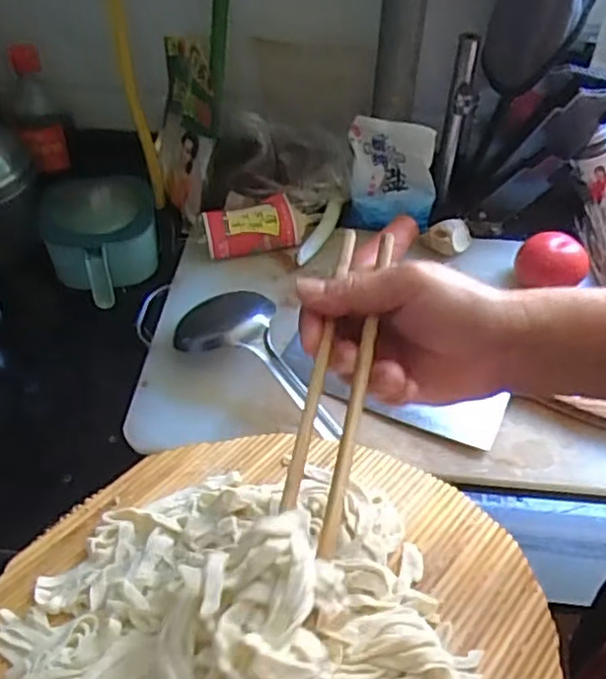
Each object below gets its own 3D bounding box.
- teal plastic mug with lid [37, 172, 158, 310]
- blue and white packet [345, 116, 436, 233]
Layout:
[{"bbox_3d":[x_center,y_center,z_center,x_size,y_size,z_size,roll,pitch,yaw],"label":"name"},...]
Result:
[{"bbox_3d":[-0.229,-0.120,0.800,0.128,0.076,0.146,-16,49,-16],"label":"teal plastic mug with lid"},{"bbox_3d":[0.100,-0.193,0.822,0.104,0.128,0.047,14,44,20],"label":"blue and white packet"}]

